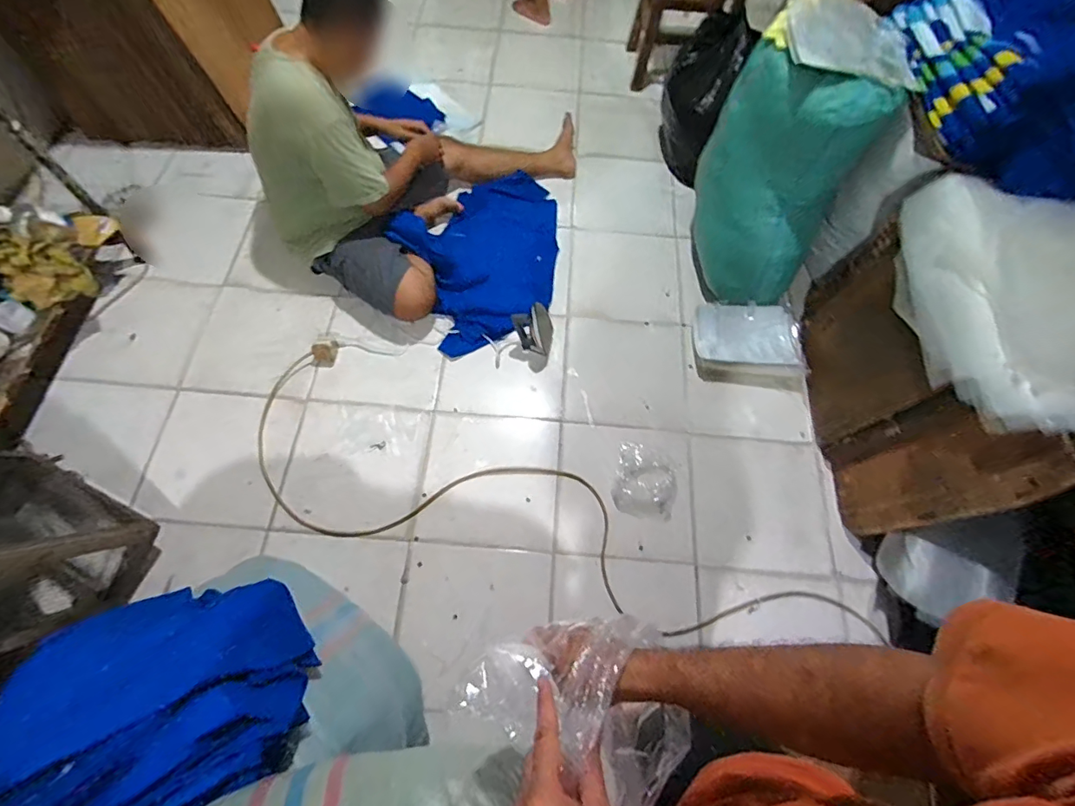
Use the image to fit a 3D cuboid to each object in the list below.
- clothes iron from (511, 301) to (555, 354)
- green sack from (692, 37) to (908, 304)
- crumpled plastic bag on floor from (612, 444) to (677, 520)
[{"bbox_3d":[-0.011,-0.226,1.555,0.130,0.171,0.104,-5,67,-3],"label":"clothes iron"},{"bbox_3d":[0.691,-0.636,1.493,0.435,0.656,0.315,24,69,8],"label":"green sack"},{"bbox_3d":[0.320,0.235,1.434,0.184,0.044,0.192,12,67,4],"label":"crumpled plastic bag on floor"}]

